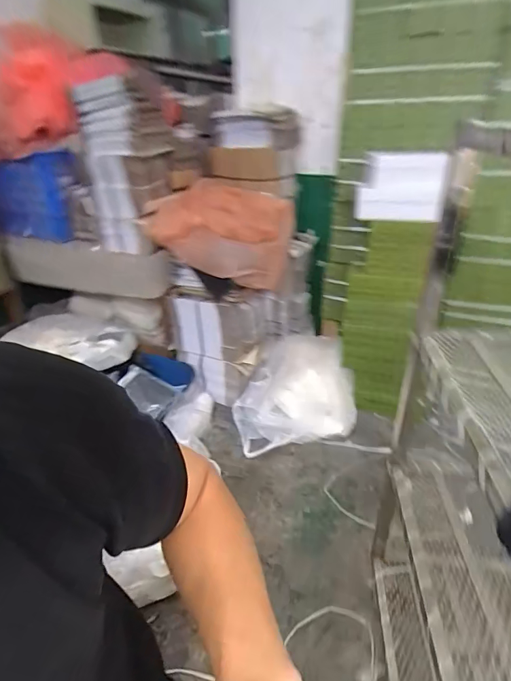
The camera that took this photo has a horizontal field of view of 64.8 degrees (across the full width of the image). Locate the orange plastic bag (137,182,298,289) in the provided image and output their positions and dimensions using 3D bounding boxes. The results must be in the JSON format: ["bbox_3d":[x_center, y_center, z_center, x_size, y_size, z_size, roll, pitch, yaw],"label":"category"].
[{"bbox_3d":[-0.164,-0.491,1.852,0.552,0.380,0.378,18,33,30],"label":"orange plastic bag"}]

